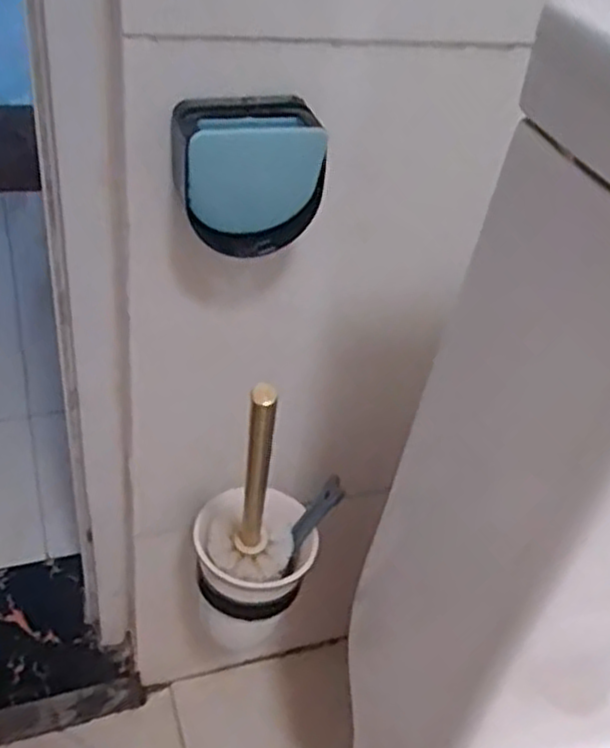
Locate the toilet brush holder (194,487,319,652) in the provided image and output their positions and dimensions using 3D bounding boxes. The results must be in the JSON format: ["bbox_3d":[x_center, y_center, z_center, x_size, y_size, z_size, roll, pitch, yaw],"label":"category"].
[{"bbox_3d":[-0.049,0.184,0.689,0.103,0.149,0.091,-6,42,-17],"label":"toilet brush holder"}]

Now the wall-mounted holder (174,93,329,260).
[{"bbox_3d":[-0.037,-0.123,0.487,0.091,0.088,0.047,-6,42,-17],"label":"wall-mounted holder"}]

